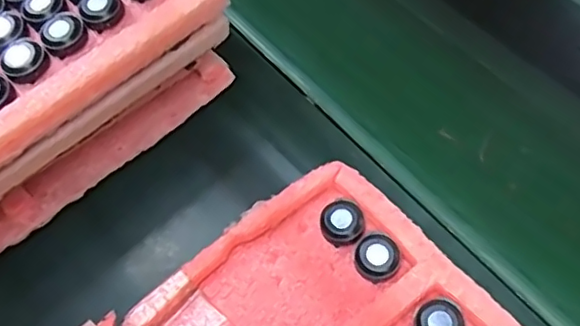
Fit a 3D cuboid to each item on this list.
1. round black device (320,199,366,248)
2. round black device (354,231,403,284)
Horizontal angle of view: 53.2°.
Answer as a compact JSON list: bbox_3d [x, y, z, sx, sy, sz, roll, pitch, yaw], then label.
[{"bbox_3d":[0.035,0.039,0.387,0.029,0.015,0.030,-2,58,3],"label":"round black device"},{"bbox_3d":[0.056,0.061,0.374,0.028,0.016,0.028,-2,58,3],"label":"round black device"}]

